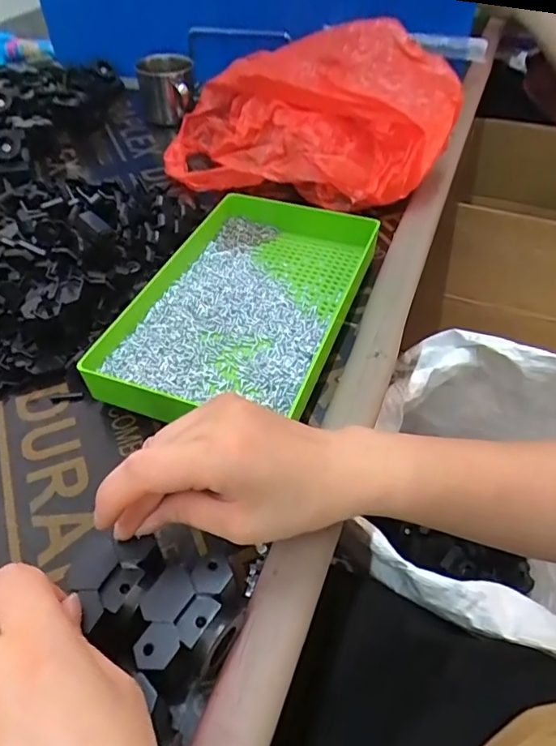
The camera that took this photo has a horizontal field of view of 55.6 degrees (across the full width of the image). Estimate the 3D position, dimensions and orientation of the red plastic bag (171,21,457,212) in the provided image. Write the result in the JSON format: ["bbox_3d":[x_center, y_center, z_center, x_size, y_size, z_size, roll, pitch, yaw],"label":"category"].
[{"bbox_3d":[0.024,-0.279,0.551,0.306,0.118,0.169,16,49,15],"label":"red plastic bag"}]

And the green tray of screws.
[{"bbox_3d":[-0.026,-0.057,0.418,0.156,0.036,0.246,15,49,14],"label":"green tray of screws"}]

